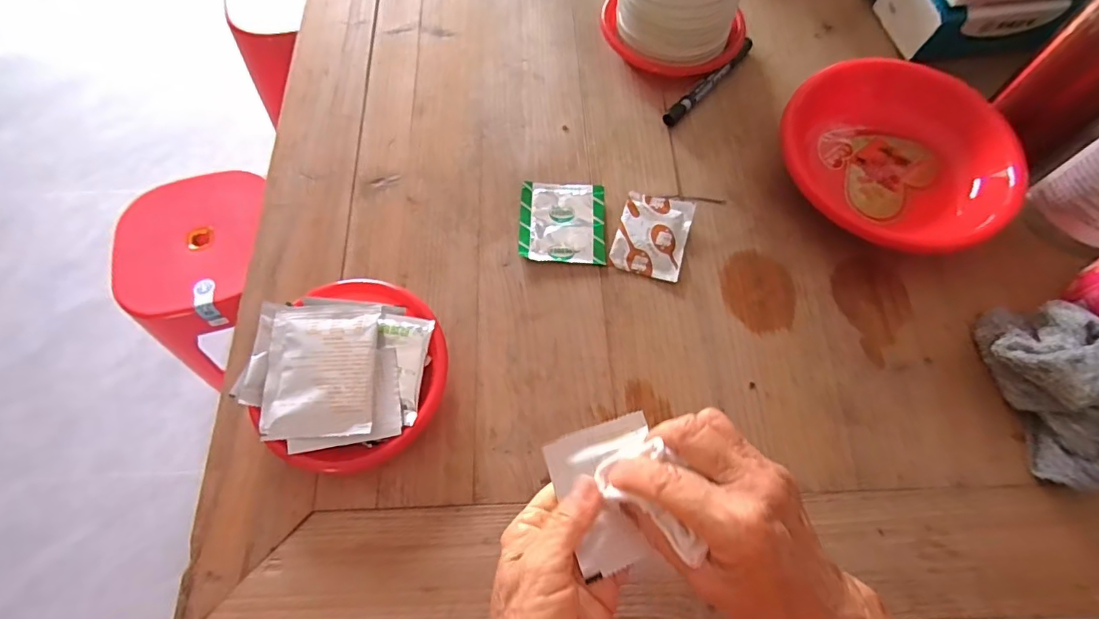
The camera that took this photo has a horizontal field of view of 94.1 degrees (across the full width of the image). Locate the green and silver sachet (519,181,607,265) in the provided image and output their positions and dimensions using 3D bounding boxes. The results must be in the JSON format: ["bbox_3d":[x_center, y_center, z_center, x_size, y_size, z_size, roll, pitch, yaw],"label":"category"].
[{"bbox_3d":[0.012,-0.077,0.449,0.074,0.005,0.078,1,67,1],"label":"green and silver sachet"}]

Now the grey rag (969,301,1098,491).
[{"bbox_3d":[0.374,0.054,0.364,0.086,0.050,0.129,-10,67,-4],"label":"grey rag"}]

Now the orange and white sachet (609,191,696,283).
[{"bbox_3d":[0.089,-0.065,0.442,0.058,0.010,0.077,16,68,7],"label":"orange and white sachet"}]

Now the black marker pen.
[{"bbox_3d":[0.161,-0.224,0.504,0.013,0.017,0.138,41,73,16],"label":"black marker pen"}]

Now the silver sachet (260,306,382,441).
[{"bbox_3d":[-0.165,0.042,0.370,0.077,0.009,0.096,-4,72,3],"label":"silver sachet"}]

